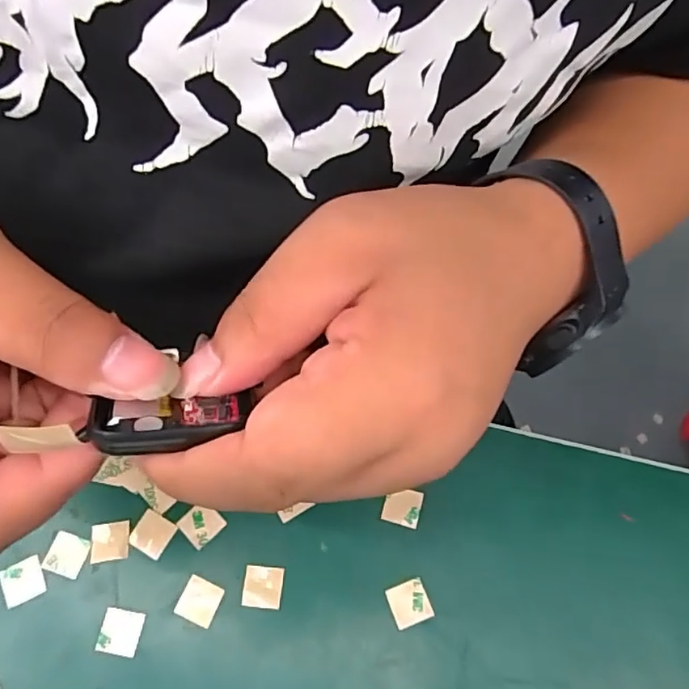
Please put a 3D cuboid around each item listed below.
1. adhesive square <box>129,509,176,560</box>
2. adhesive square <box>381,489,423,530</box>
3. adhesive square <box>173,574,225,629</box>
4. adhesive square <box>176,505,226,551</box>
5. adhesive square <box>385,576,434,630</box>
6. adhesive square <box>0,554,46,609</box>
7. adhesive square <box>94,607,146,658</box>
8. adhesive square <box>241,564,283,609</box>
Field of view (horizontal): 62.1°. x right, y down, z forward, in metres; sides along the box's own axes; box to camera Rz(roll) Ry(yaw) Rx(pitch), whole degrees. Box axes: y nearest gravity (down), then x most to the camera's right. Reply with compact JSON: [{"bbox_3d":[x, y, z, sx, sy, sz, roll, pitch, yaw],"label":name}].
[{"bbox_3d":[-0.080,0.078,0.236,0.015,0.004,0.015,26,67,10],"label":"adhesive square"},{"bbox_3d":[0.025,0.068,0.242,0.015,0.004,0.015,14,65,5],"label":"adhesive square"},{"bbox_3d":[-0.058,0.101,0.226,0.015,0.004,0.016,21,66,8],"label":"adhesive square"},{"bbox_3d":[-0.060,0.074,0.238,0.015,0.004,0.015,42,71,16],"label":"adhesive square"},{"bbox_3d":[0.026,0.103,0.228,0.015,0.004,0.016,-19,68,-10],"label":"adhesive square"},{"bbox_3d":[-0.129,0.095,0.229,0.016,0.004,0.016,-26,66,-14],"label":"adhesive square"},{"bbox_3d":[-0.087,0.111,0.221,0.016,0.004,0.016,8,65,2],"label":"adhesive square"},{"bbox_3d":[-0.033,0.097,0.228,0.015,0.004,0.015,6,65,1],"label":"adhesive square"}]

